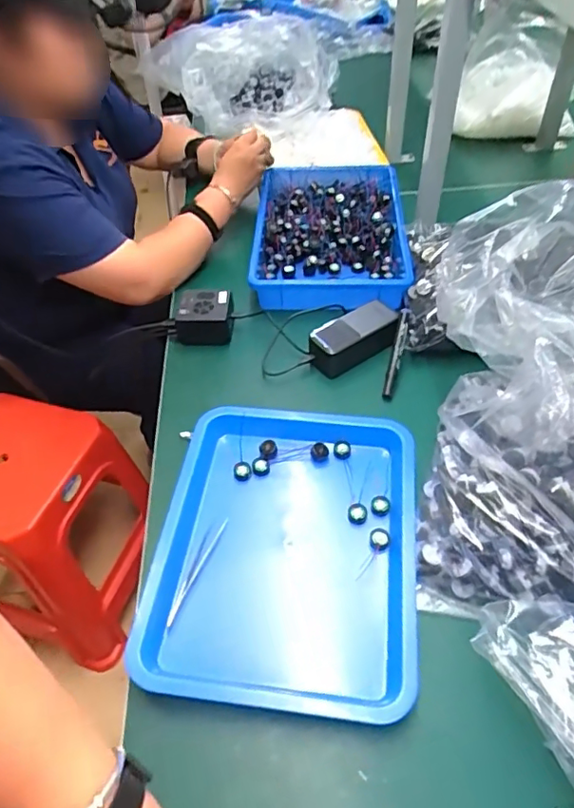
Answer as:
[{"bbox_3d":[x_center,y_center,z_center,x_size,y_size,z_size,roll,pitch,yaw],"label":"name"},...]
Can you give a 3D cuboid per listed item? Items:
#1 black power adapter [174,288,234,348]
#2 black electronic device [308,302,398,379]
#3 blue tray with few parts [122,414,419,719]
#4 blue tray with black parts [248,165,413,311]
[{"bbox_3d":[-0.123,-0.133,0.830,0.082,0.051,0.070,4,49,8],"label":"black power adapter"},{"bbox_3d":[0.091,-0.094,0.773,0.133,0.048,0.059,-25,51,-17],"label":"black electronic device"},{"bbox_3d":[-0.002,0.141,0.585,0.269,0.038,0.331,3,49,7],"label":"blue tray with few parts"},{"bbox_3d":[0.074,-0.298,0.960,0.250,0.052,0.379,-1,49,4],"label":"blue tray with black parts"}]

